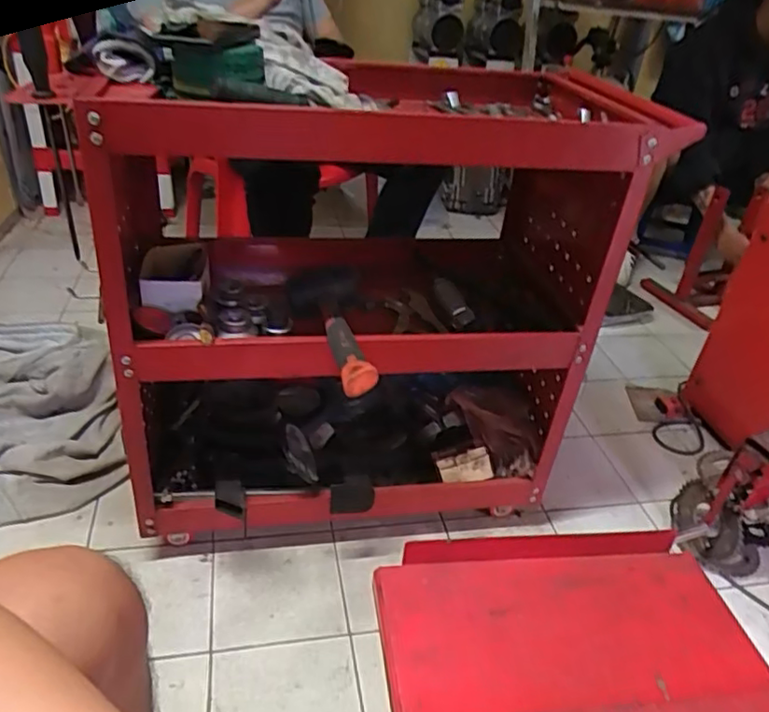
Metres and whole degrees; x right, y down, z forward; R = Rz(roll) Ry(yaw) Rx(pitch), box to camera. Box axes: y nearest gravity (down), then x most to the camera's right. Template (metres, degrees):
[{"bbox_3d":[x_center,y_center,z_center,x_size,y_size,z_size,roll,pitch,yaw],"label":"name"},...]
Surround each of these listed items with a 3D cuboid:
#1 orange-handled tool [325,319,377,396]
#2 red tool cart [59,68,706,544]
[{"bbox_3d":[-0.043,-0.007,0.782,0.042,0.031,0.163,-3,34,-14],"label":"orange-handled tool"},{"bbox_3d":[-0.063,-0.111,1.067,0.756,0.681,0.643,-9,36,-22],"label":"red tool cart"}]

